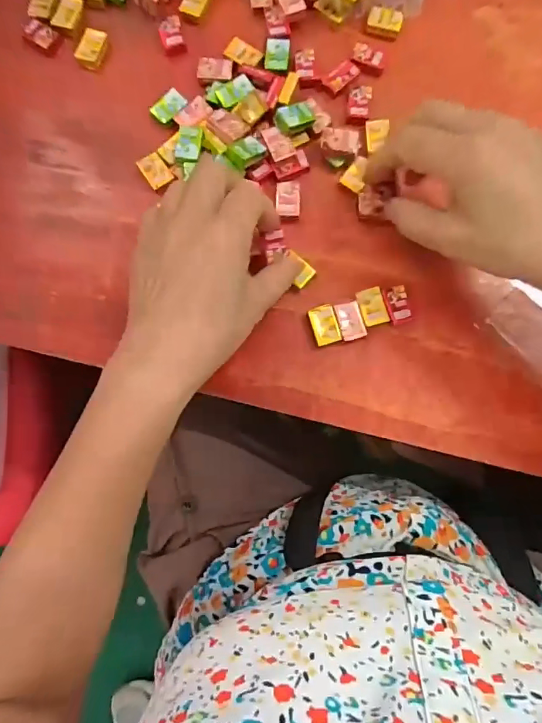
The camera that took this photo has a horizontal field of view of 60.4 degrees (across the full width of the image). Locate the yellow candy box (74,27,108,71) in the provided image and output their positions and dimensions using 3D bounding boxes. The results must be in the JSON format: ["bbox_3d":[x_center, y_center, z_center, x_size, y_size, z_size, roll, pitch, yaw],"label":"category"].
[{"bbox_3d":[-0.132,-0.231,0.343,0.017,0.007,0.027,20,84,4],"label":"yellow candy box"}]

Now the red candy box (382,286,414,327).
[{"bbox_3d":[0.086,-0.038,0.316,0.017,0.007,0.026,-16,83,0],"label":"red candy box"}]

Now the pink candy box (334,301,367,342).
[{"bbox_3d":[0.054,-0.027,0.315,0.016,0.005,0.025,-14,83,0],"label":"pink candy box"}]

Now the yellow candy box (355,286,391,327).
[{"bbox_3d":[0.069,-0.037,0.315,0.017,0.006,0.025,-16,83,0],"label":"yellow candy box"}]

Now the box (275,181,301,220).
[{"bbox_3d":[0.012,-0.113,0.325,0.017,0.010,0.027,2,83,2],"label":"box"}]

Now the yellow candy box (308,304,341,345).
[{"bbox_3d":[0.036,-0.024,0.315,0.017,0.007,0.026,-16,83,0],"label":"yellow candy box"}]

